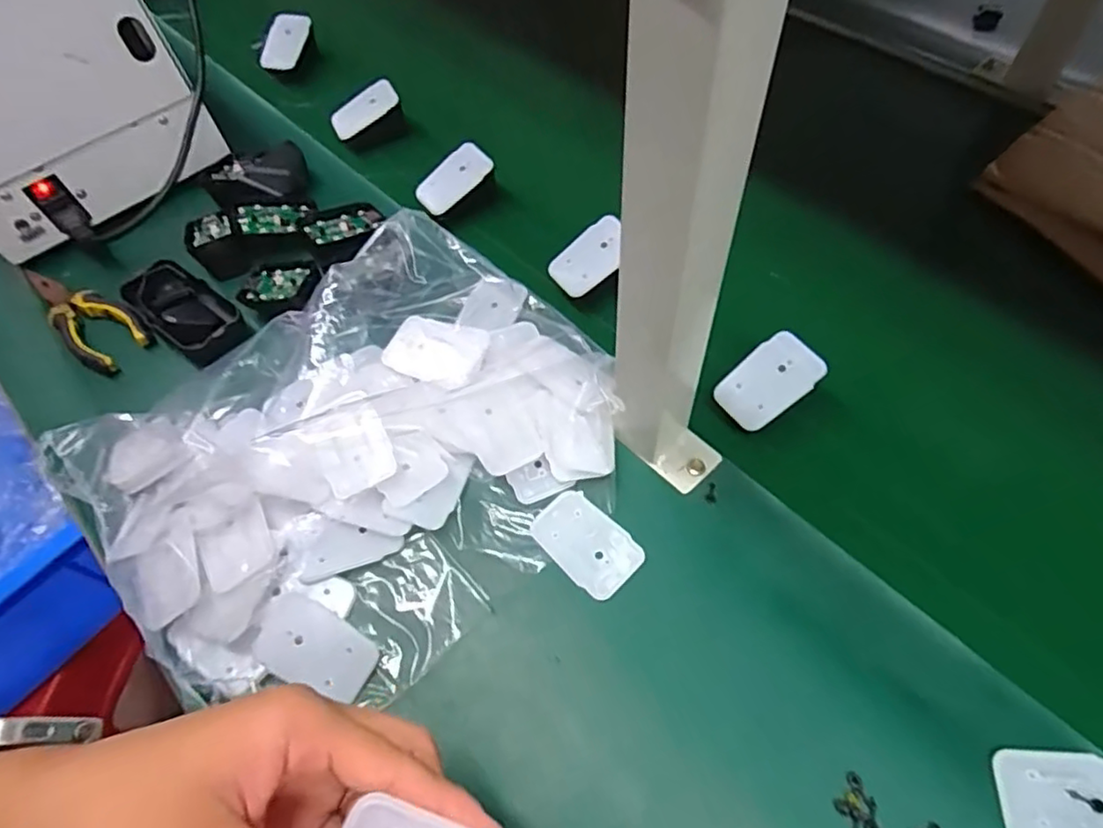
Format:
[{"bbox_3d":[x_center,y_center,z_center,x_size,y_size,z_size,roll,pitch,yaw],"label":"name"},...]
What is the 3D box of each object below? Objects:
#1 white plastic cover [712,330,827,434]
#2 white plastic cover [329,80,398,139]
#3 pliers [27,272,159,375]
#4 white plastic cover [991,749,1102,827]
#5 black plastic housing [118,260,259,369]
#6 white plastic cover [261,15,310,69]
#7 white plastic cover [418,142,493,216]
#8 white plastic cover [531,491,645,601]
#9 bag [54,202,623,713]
[{"bbox_3d":[0.147,-0.022,0.437,0.068,0.004,0.044,-40,74,6],"label":"white plastic cover"},{"bbox_3d":[-0.183,-0.296,0.629,0.073,0.026,0.009,-26,33,17],"label":"white plastic cover"},{"bbox_3d":[-0.386,-0.088,0.529,0.152,0.026,0.052,37,61,21],"label":"pliers"},{"bbox_3d":[0.259,0.193,0.319,0.068,0.006,0.044,2,60,6],"label":"white plastic cover"},{"bbox_3d":[-0.282,-0.079,0.504,0.136,0.020,0.052,37,69,22],"label":"black plastic housing"},{"bbox_3d":[-0.285,-0.397,0.691,0.037,0.063,0.011,23,20,-11],"label":"white plastic cover"},{"bbox_3d":[-0.087,-0.207,0.569,0.070,0.034,0.009,-37,14,14],"label":"white plastic cover"},{"bbox_3d":[0.022,0.081,0.408,0.044,0.008,0.069,-39,64,-17],"label":"white plastic cover"},{"bbox_3d":[-0.126,0.020,0.427,0.327,0.071,0.274,-37,64,-16],"label":"bag"}]

